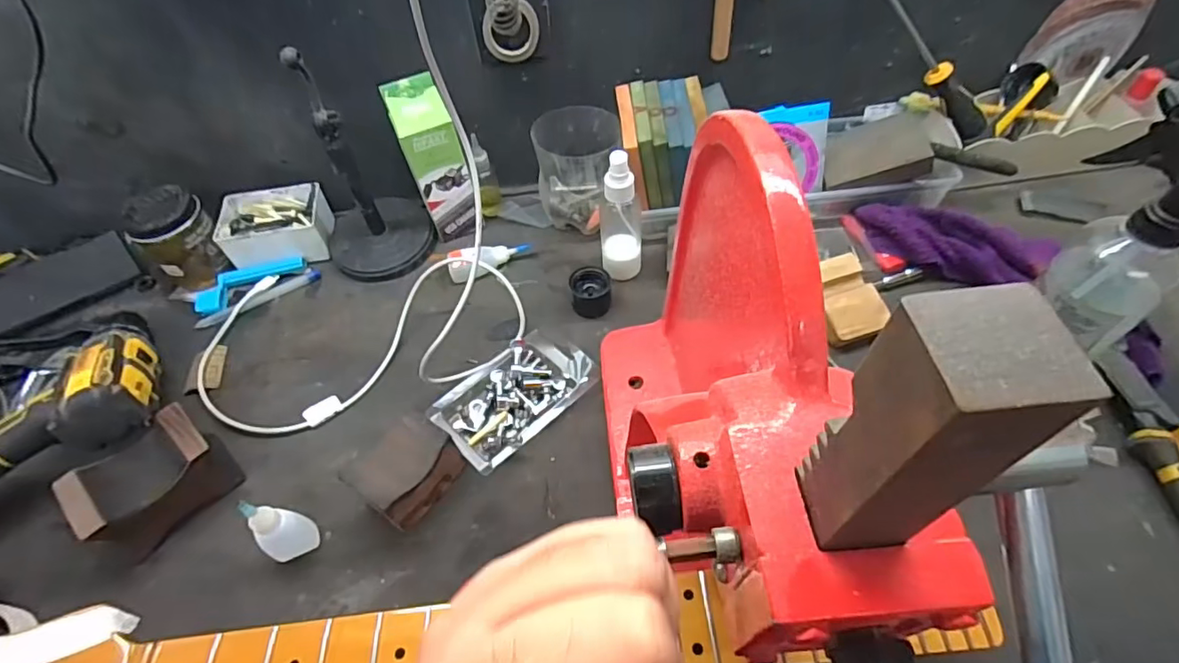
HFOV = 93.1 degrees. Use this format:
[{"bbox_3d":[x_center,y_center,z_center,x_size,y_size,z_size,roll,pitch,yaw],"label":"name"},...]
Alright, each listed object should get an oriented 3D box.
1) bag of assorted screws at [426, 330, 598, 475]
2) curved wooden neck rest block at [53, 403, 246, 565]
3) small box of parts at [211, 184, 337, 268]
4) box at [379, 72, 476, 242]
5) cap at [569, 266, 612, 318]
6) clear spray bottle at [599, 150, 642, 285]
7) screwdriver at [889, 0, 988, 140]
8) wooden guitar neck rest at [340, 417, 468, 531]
[{"bbox_3d":[-0.065,0.054,0.496,0.137,0.021,0.080,-39,61,-22],"label":"bag of assorted screws"},{"bbox_3d":[-0.342,0.118,0.440,0.063,0.059,0.095,32,62,23],"label":"curved wooden neck rest block"},{"bbox_3d":[-0.344,-0.115,0.618,0.105,0.046,0.085,-11,54,-4],"label":"small box of parts"},{"bbox_3d":[-0.161,-0.175,0.586,0.054,0.156,0.059,-26,57,-14],"label":"box"},{"bbox_3d":[0.001,-0.039,0.556,0.038,0.036,0.033,4,55,6],"label":"cap"},{"bbox_3d":[0.030,-0.109,0.540,0.042,0.139,0.046,-2,54,2],"label":"clear spray bottle"},{"bbox_3d":[0.335,-0.284,0.560,0.231,0.025,0.025,39,55,-23],"label":"screwdriver"},{"bbox_3d":[-0.143,0.109,0.439,0.052,0.057,0.075,31,62,23],"label":"wooden guitar neck rest"}]

